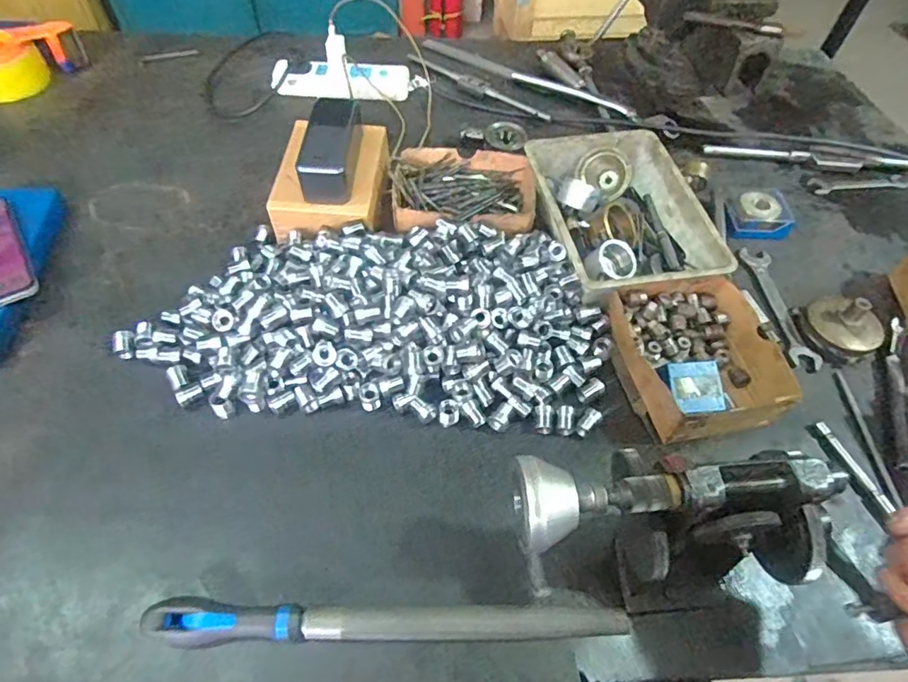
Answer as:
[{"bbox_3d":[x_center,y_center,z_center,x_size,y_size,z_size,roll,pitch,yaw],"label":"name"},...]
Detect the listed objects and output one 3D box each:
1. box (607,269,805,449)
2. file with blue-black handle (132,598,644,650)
[{"bbox_3d":[0.253,0.012,0.546,0.162,0.053,0.176,-10,56,-10],"label":"box"},{"bbox_3d":[-0.044,0.214,0.404,0.355,0.026,0.029,2,54,-2],"label":"file with blue-black handle"}]

